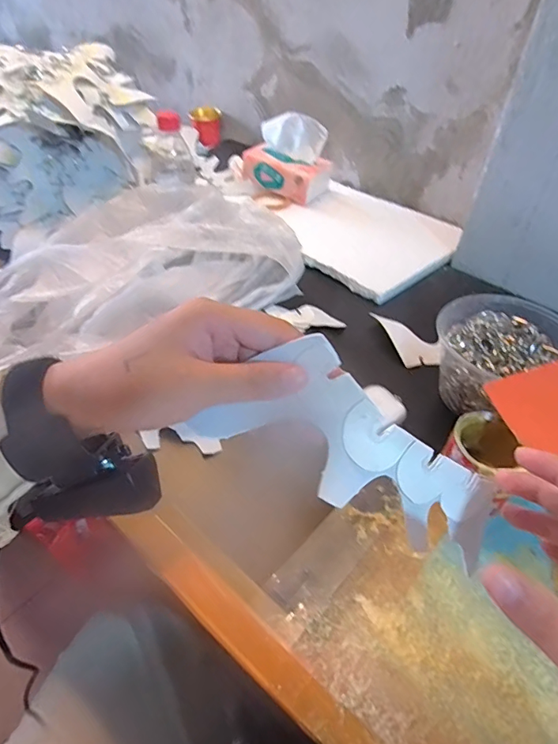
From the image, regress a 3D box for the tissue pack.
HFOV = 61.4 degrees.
[{"bbox_3d":[0.013,-0.375,0.816,0.132,0.109,0.088,29,49,24],"label":"tissue pack"}]

